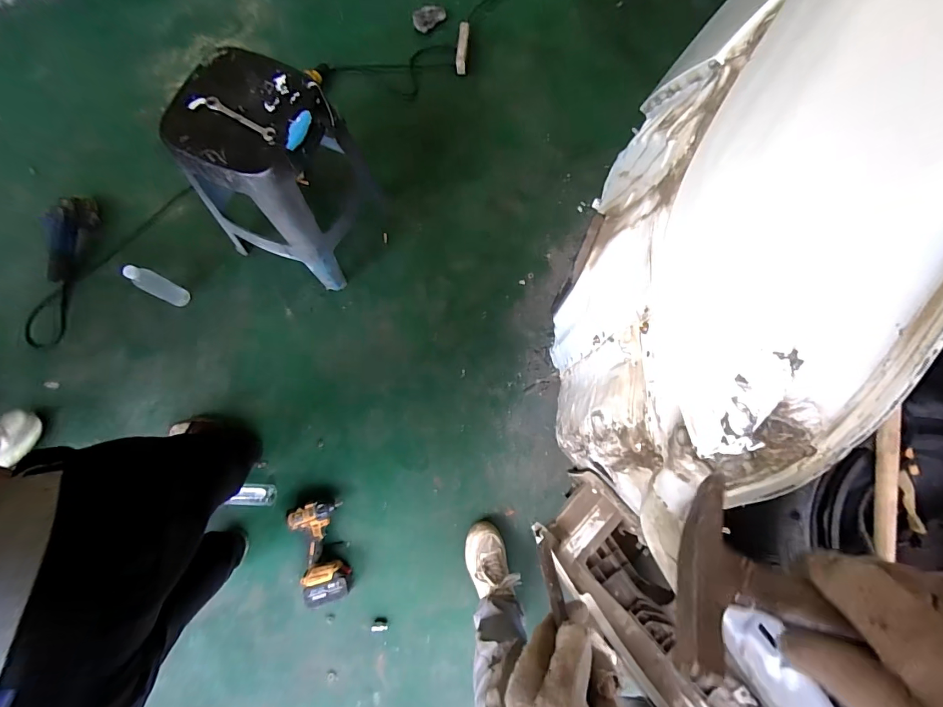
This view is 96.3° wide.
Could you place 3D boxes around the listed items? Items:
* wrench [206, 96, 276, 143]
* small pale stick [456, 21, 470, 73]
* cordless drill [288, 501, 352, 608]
[{"bbox_3d":[-0.482,-0.491,0.882,0.175,0.006,0.029,31,80,7],"label":"wrench"},{"bbox_3d":[-0.032,-1.084,1.487,0.038,0.056,0.200,5,77,1],"label":"small pale stick"},{"bbox_3d":[-0.390,0.513,1.095,0.131,0.069,0.247,-13,77,-3],"label":"cordless drill"}]

